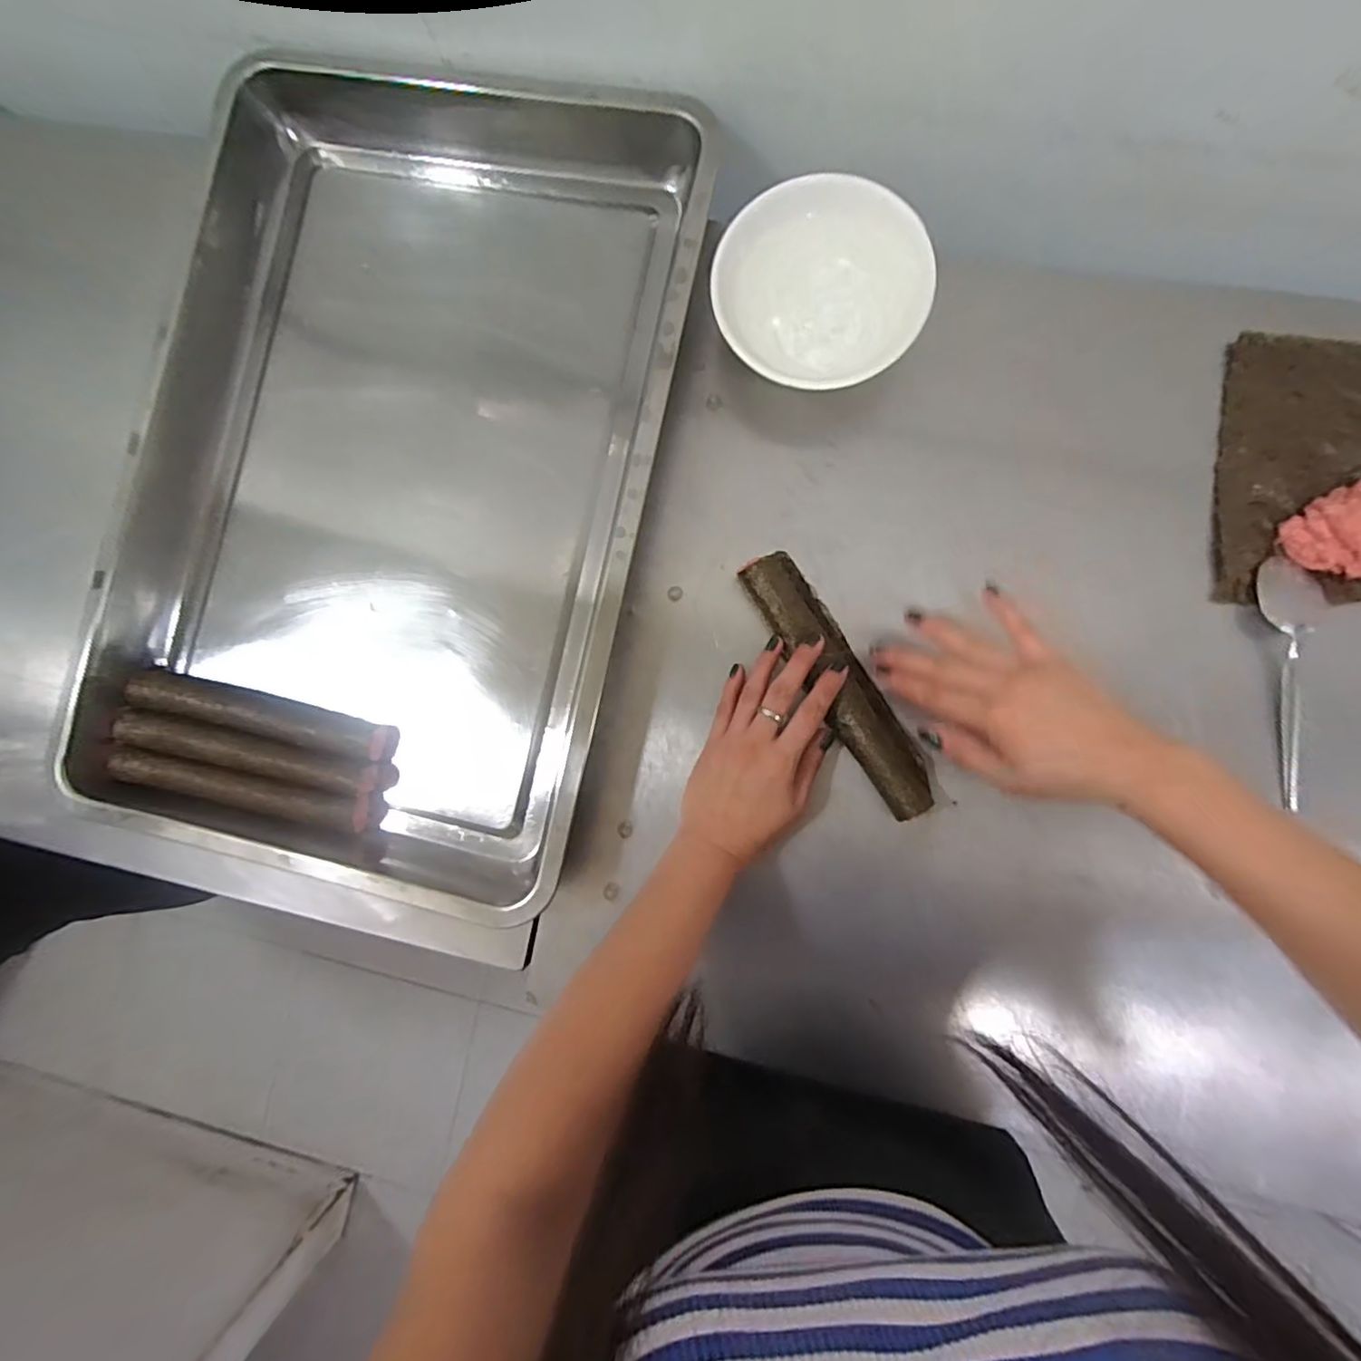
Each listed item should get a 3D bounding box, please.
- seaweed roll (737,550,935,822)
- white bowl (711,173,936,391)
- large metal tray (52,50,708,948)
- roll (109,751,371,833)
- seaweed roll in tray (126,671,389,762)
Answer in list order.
[{"bbox_3d":[0.113,-0.001,0.435,0.042,0.028,0.202,-32,84,4],"label":"seaweed roll"},{"bbox_3d":[0.097,-0.271,0.439,0.140,0.059,0.135,0,86,5],"label":"white bowl"},{"bbox_3d":[-0.213,-0.159,0.466,0.390,0.054,0.595,12,88,6],"label":"large metal tray"},{"bbox_3d":[-0.328,0.081,0.461,0.186,0.030,0.026,10,88,6],"label":"roll"},{"bbox_3d":[-0.319,0.025,0.465,0.189,0.030,0.029,13,88,6],"label":"seaweed roll in tray"}]

